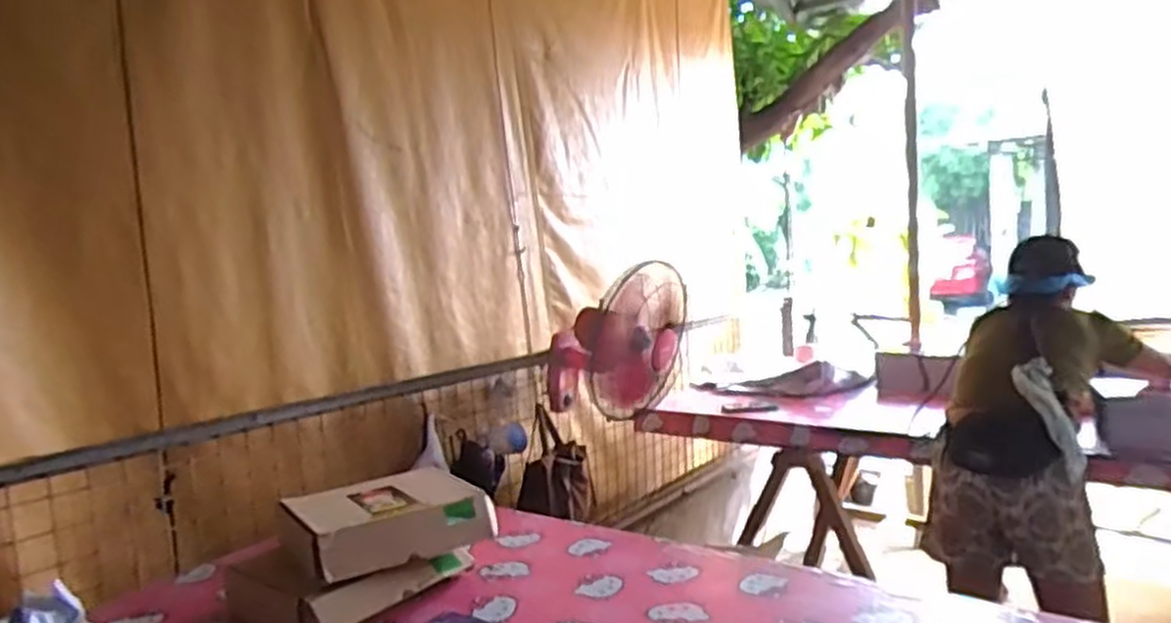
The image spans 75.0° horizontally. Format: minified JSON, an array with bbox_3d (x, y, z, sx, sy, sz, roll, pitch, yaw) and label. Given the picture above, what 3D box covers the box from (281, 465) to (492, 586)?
[{"bbox_3d":[-0.320,0.333,1.229,0.297,0.081,0.237,-7,6,-32],"label":"box"}]

